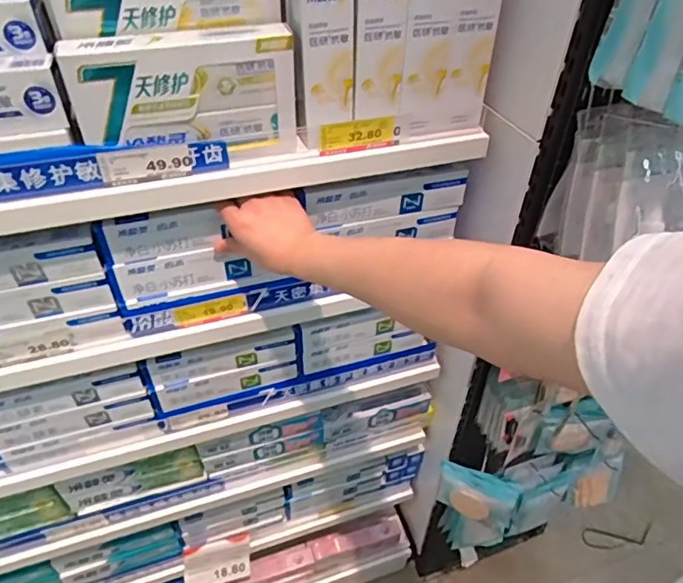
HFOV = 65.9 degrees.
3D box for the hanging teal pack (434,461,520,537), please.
[{"bbox_3d":[0.240,0.362,0.940,0.134,0.122,0.031,21,46,21],"label":"hanging teal pack"}]

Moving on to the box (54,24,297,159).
[{"bbox_3d":[-0.158,-0.201,0.550,0.219,0.118,0.033,-11,44,-12],"label":"box"}]

